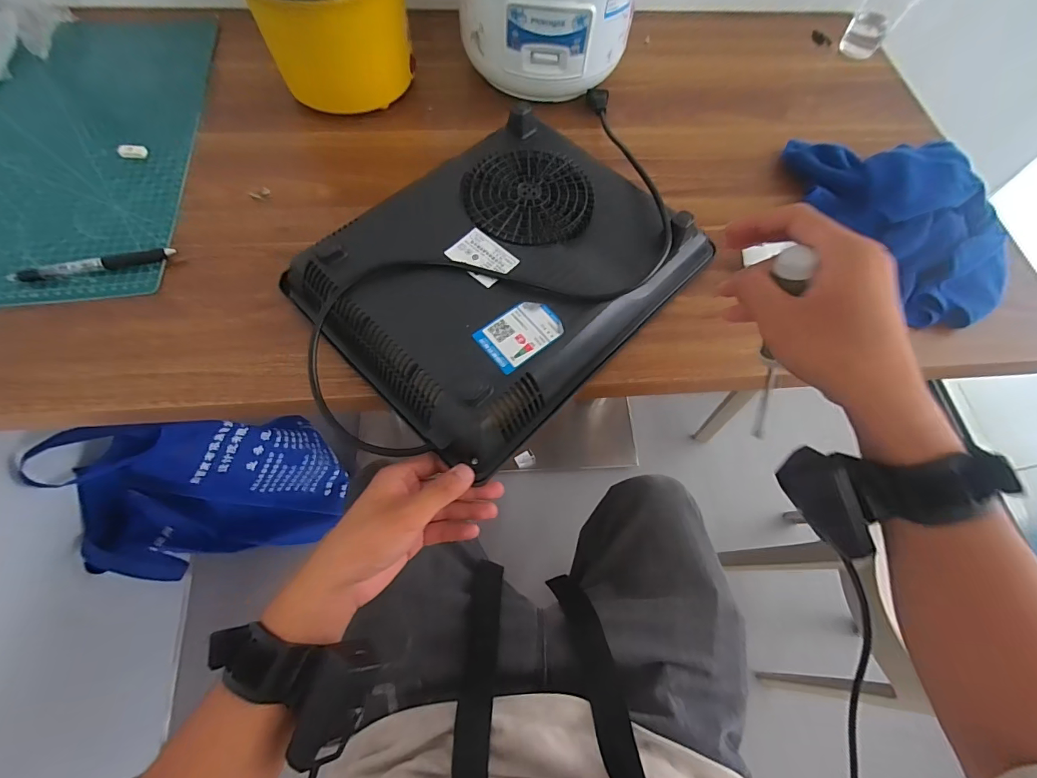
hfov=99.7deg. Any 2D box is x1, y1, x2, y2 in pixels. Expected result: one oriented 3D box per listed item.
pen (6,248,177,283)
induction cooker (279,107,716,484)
[{"bbox_3d":[-0.404,-0.117,0.416,0.141,0.012,0.013,-10,66,-8],"label":"pen"},{"bbox_3d":[-0.009,-0.118,0.406,0.256,0.049,0.330,40,69,14],"label":"induction cooker"}]

